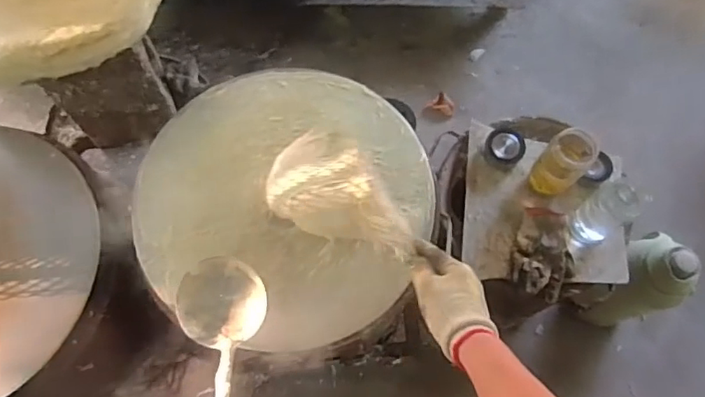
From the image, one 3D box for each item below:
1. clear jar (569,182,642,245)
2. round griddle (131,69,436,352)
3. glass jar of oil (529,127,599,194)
[{"bbox_3d":[0.435,0.028,0.944,0.075,0.123,0.071,0,70,1],"label":"clear jar"},{"bbox_3d":[-0.092,-0.009,0.725,0.377,0.049,0.358,0,70,1],"label":"round griddle"},{"bbox_3d":[0.368,-0.063,0.946,0.070,0.124,0.077,0,70,1],"label":"glass jar of oil"}]

